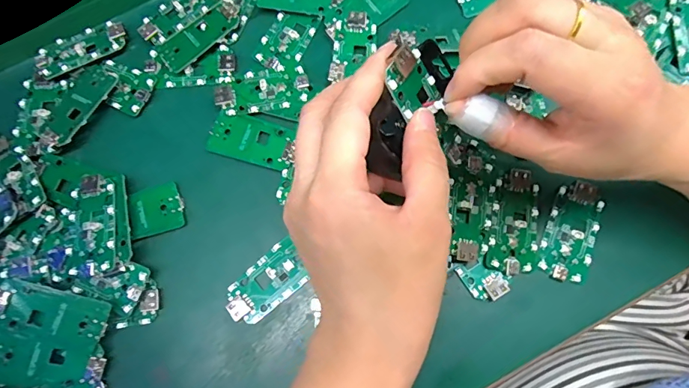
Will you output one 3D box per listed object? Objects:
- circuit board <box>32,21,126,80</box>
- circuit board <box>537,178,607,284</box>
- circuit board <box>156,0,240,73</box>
[{"bbox_3d":[-0.189,-0.105,0.299,0.064,0.005,0.030,-24,80,-4],"label":"circuit board"},{"bbox_3d":[0.145,0.023,0.265,0.031,0.004,0.064,20,80,5],"label":"circuit board"},{"bbox_3d":[-0.103,-0.114,0.300,0.065,0.007,0.026,-38,81,-6],"label":"circuit board"}]

